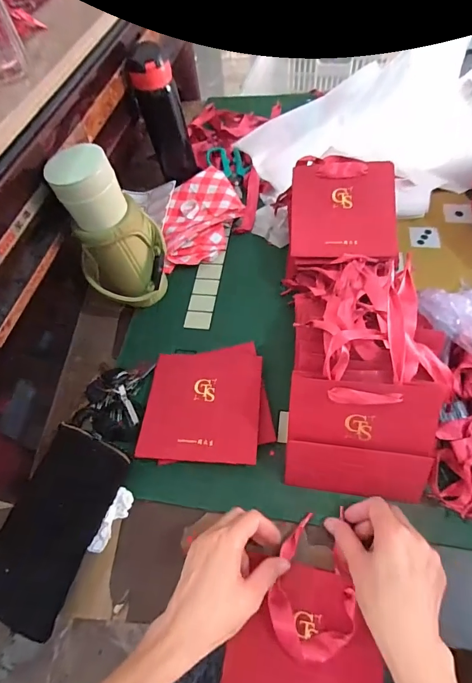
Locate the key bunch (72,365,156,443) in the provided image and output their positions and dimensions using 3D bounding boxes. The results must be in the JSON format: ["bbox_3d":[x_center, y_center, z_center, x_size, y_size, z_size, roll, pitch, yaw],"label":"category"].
[{"bbox_3d":[-0.157,0.075,0.475,0.085,0.023,0.097,3,59,7],"label":"key bunch"}]

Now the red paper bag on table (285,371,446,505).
[{"bbox_3d":[0.124,0.100,0.375,0.141,0.125,0.015,4,15,9],"label":"red paper bag on table"}]

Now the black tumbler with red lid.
[{"bbox_3d":[-0.117,-0.359,0.608,0.067,0.184,0.057,-27,60,-12],"label":"black tumbler with red lid"}]

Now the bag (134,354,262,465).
[{"bbox_3d":[-0.040,0.078,0.467,0.137,0.012,0.136,2,58,6],"label":"bag"}]

